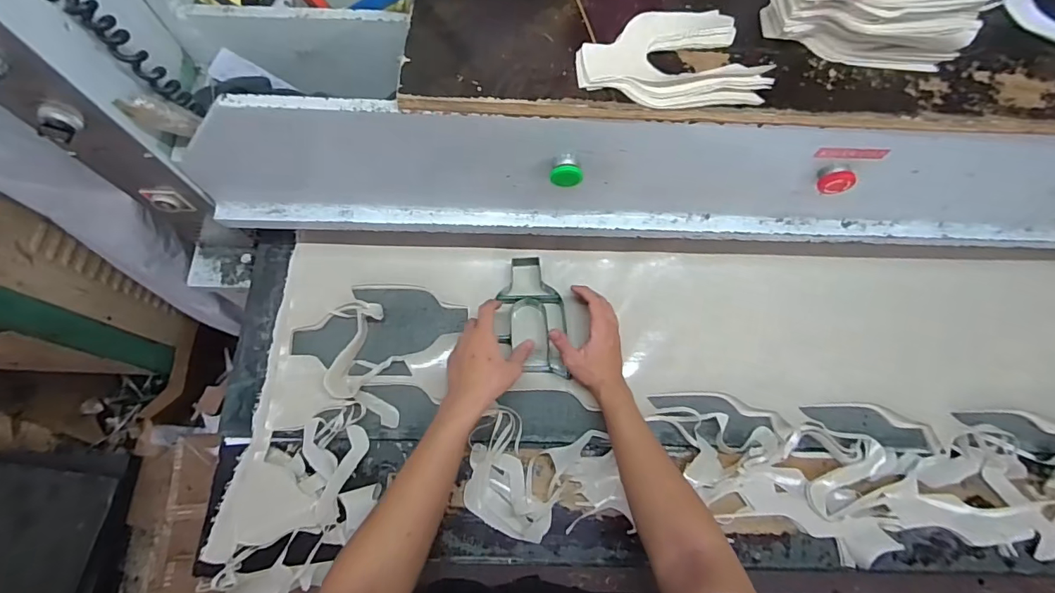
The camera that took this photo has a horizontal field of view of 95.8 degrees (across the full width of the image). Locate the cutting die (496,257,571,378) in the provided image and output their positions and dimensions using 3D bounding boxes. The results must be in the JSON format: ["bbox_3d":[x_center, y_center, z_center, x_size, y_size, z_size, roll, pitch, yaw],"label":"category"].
[{"bbox_3d":[0.008,0.033,0.724,0.095,0.046,0.186,-7,70,-3],"label":"cutting die"}]

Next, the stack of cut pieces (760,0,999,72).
[{"bbox_3d":[0.351,-0.311,0.487,0.185,0.081,0.116,1,70,0],"label":"stack of cut pieces"}]

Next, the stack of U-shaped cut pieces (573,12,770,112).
[{"bbox_3d":[0.146,-0.245,0.494,0.186,0.022,0.121,-5,70,-2],"label":"stack of U-shaped cut pieces"}]

